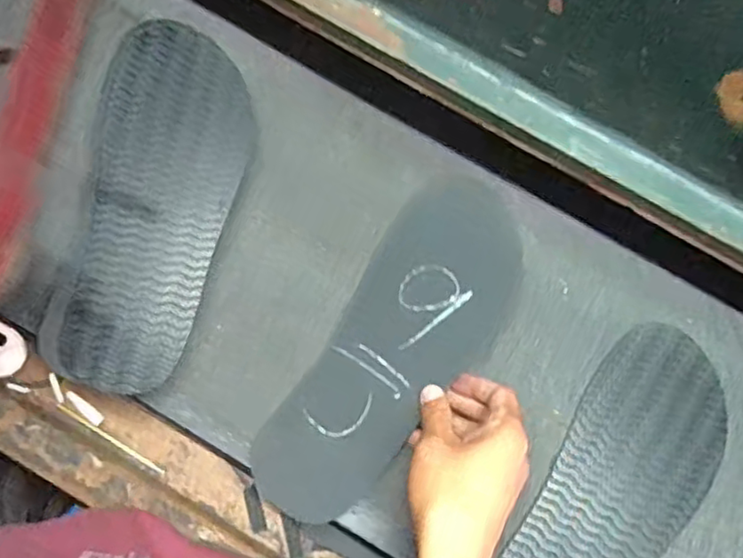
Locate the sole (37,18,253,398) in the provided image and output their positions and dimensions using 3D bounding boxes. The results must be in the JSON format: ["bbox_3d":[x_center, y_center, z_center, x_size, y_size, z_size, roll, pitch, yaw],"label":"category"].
[{"bbox_3d":[-0.165,-0.060,0.492,0.113,0.015,0.285,9,77,0],"label":"sole"}]

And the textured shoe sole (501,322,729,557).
[{"bbox_3d":[0.182,0.171,0.482,0.109,0.008,0.287,30,78,5],"label":"textured shoe sole"}]

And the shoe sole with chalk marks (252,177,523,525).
[{"bbox_3d":[0.022,0.051,0.494,0.112,0.020,0.285,33,79,7],"label":"shoe sole with chalk marks"}]

